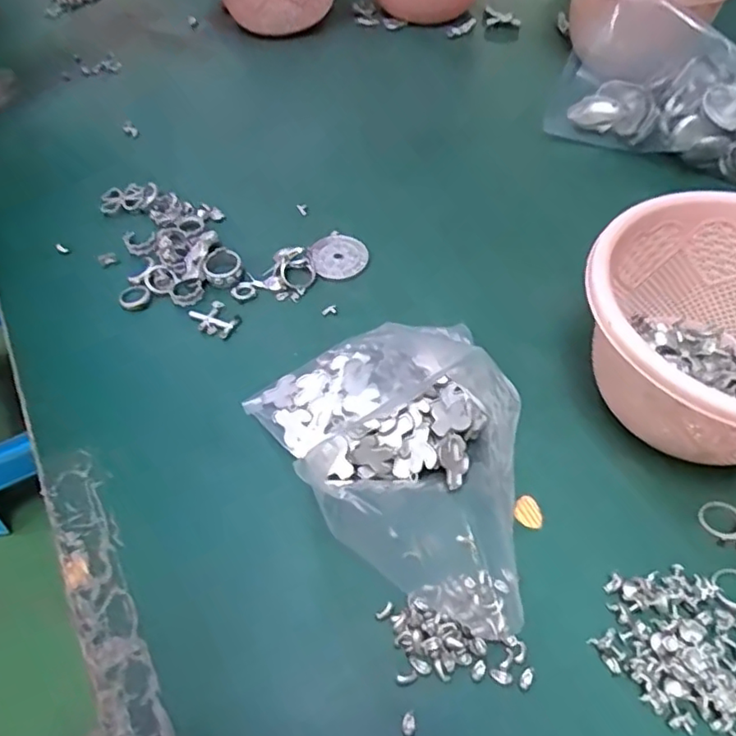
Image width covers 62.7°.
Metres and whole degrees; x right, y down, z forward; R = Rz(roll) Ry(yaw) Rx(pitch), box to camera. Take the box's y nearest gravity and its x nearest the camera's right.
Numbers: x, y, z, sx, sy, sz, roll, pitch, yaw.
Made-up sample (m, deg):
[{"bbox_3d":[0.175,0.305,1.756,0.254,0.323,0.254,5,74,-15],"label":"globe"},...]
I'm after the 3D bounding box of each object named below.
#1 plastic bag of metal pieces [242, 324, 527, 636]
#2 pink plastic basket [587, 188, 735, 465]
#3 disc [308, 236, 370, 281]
[{"bbox_3d":[0.032,0.046,0.323,0.122,0.031,0.172,-29,59,-18],"label":"plastic bag of metal pieces"},{"bbox_3d":[0.186,-0.016,0.323,0.141,0.083,0.137,-1,54,1],"label":"pink plastic basket"},{"bbox_3d":[-0.022,-0.082,0.438,0.044,0.009,0.038,-15,58,-20],"label":"disc"}]

